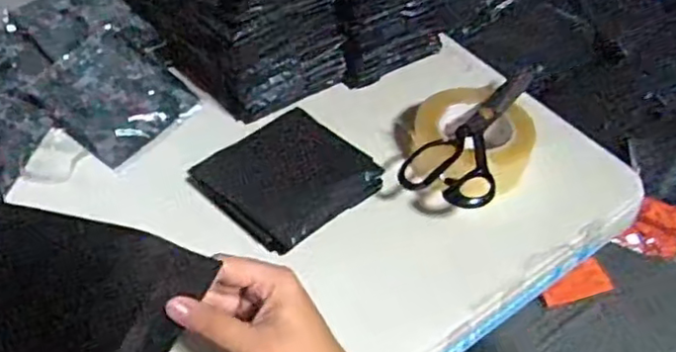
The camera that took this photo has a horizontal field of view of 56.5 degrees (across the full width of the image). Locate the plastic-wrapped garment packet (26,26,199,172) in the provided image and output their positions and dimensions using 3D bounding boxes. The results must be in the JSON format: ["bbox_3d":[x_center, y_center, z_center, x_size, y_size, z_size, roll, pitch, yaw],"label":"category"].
[{"bbox_3d":[-0.243,-0.089,0.686,0.139,0.016,0.124,39,64,6],"label":"plastic-wrapped garment packet"}]

